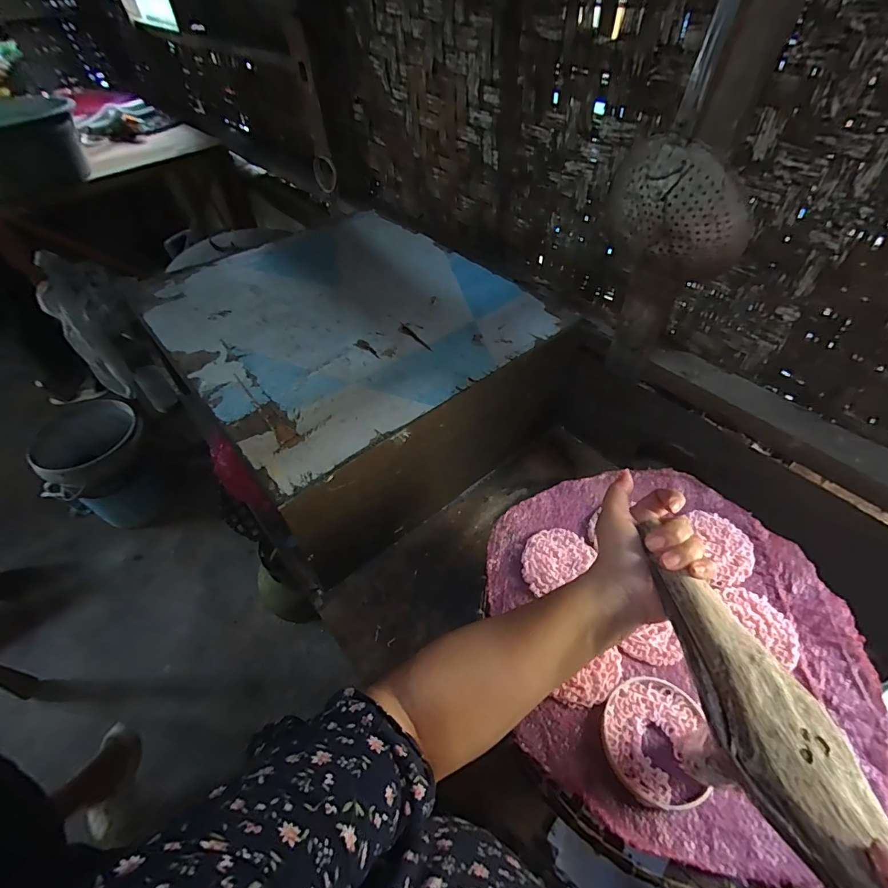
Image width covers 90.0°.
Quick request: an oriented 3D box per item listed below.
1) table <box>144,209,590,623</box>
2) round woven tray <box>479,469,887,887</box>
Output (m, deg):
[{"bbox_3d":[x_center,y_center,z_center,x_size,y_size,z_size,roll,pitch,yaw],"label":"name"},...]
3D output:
[{"bbox_3d":[-0.164,-0.146,0.813,0.514,0.238,0.565,-34,57,-25],"label":"table"},{"bbox_3d":[0.203,0.171,0.409,0.324,0.029,0.344,-1,49,1],"label":"round woven tray"}]

